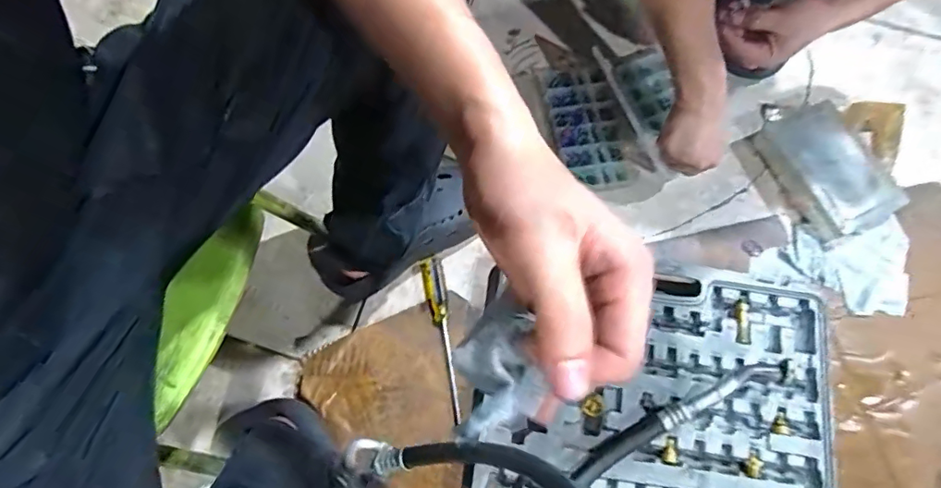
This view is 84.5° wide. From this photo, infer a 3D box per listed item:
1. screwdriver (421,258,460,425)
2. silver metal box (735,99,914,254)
[{"bbox_3d":[-0.039,0.129,0.710,0.030,0.021,0.219,-8,74,-3],"label":"screwdriver"},{"bbox_3d":[0.528,-0.120,0.781,0.149,0.045,0.223,-29,76,-9],"label":"silver metal box"}]

